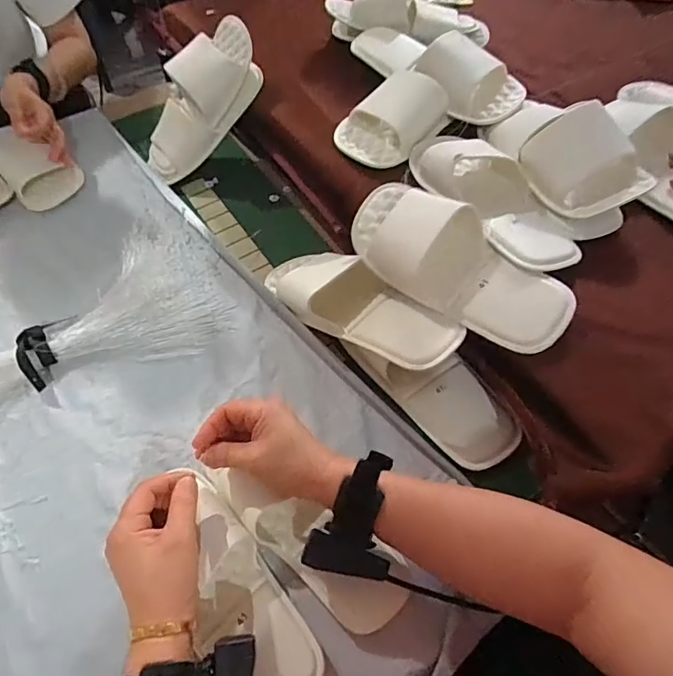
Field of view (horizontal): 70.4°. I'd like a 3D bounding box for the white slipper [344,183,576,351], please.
[{"bbox_3d":[0.115,-0.077,0.494,0.103,0.070,0.259,-45,64,-1],"label":"white slipper"}]

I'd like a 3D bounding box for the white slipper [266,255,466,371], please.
[{"bbox_3d":[0.015,-0.046,0.545,0.108,0.063,0.273,-43,49,-14],"label":"white slipper"}]

